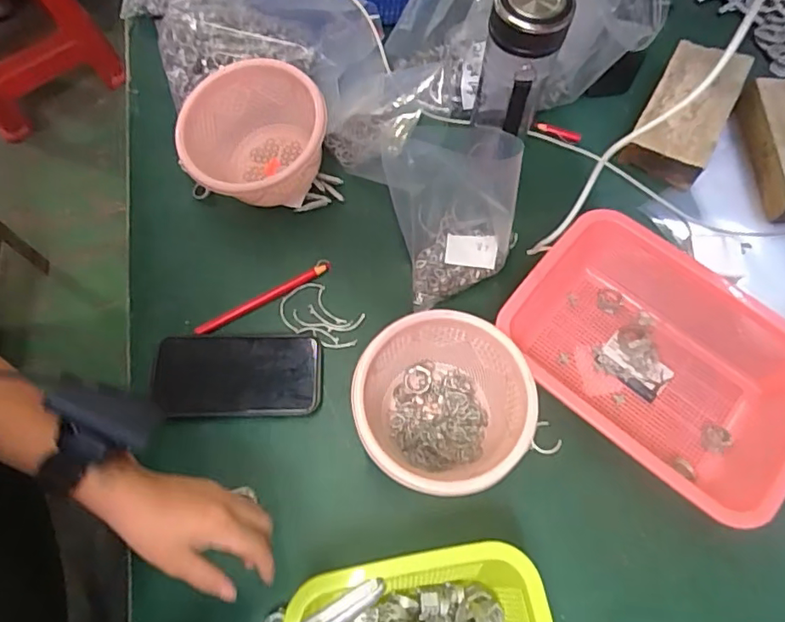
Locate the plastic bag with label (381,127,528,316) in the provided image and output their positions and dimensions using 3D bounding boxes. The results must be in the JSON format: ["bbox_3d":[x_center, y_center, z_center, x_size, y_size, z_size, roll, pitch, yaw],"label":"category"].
[{"bbox_3d":[0.061,-0.100,0.528,0.105,0.157,0.123,-11,68,-4],"label":"plastic bag with label"}]

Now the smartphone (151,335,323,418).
[{"bbox_3d":[-0.147,0.061,0.530,0.154,0.011,0.080,1,66,-7],"label":"smartphone"}]

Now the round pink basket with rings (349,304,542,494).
[{"bbox_3d":[0.044,0.085,0.490,0.142,0.086,0.148,0,68,1],"label":"round pink basket with rings"}]

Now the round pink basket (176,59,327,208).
[{"bbox_3d":[-0.139,-0.172,0.588,0.138,0.108,0.136,0,68,1],"label":"round pink basket"}]

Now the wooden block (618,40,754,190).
[{"bbox_3d":[0.346,-0.239,0.651,0.091,0.044,0.182,28,71,12],"label":"wooden block"}]

